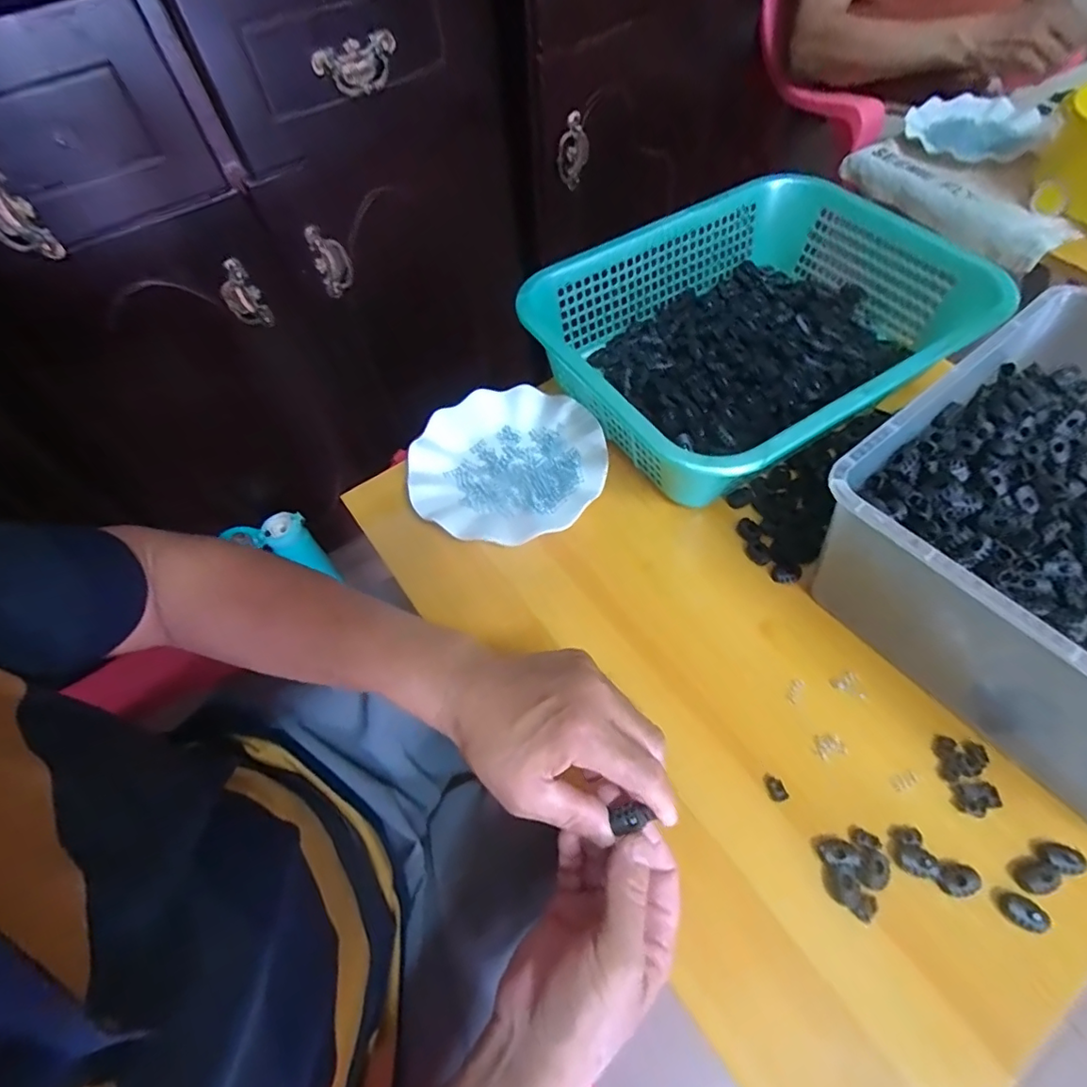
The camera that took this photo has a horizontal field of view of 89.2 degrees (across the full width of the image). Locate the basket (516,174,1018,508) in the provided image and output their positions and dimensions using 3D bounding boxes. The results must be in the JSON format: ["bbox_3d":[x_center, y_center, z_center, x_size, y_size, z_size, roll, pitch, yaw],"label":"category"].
[{"bbox_3d":[0.208,-0.212,0.540,0.384,0.086,0.297,-30,60,-13],"label":"basket"}]

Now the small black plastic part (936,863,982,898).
[{"bbox_3d":[0.255,0.207,0.339,0.024,0.006,0.017,-7,58,1],"label":"small black plastic part"}]

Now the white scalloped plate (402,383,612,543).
[{"bbox_3d":[-0.033,-0.077,0.530,0.179,0.024,0.170,-2,58,4],"label":"white scalloped plate"}]

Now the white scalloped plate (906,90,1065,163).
[{"bbox_3d":[0.639,-0.610,0.810,0.185,0.022,0.184,25,63,19],"label":"white scalloped plate"}]

